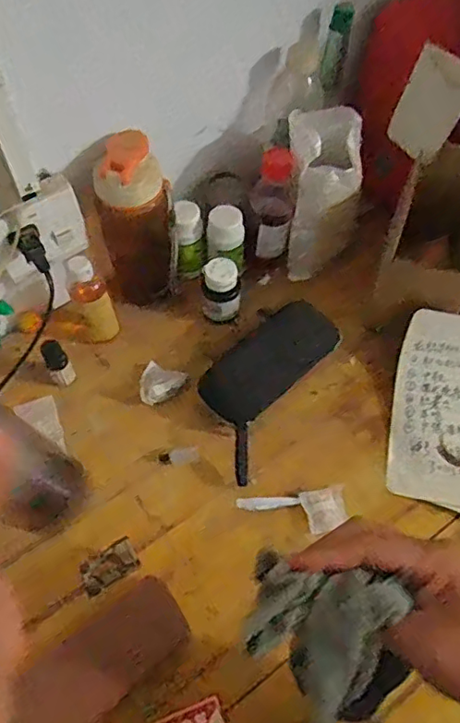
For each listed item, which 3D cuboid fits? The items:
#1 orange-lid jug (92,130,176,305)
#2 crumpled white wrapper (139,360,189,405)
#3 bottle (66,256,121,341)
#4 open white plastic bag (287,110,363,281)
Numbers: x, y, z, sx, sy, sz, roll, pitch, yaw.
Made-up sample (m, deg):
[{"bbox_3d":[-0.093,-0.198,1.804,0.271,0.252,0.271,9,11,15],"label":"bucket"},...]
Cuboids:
[{"bbox_3d":[-0.094,-0.139,0.582,0.071,0.176,0.069,-13,62,-10],"label":"orange-lid jug"},{"bbox_3d":[-0.074,0.025,0.592,0.046,0.011,0.044,23,63,10],"label":"crumpled white wrapper"},{"bbox_3d":[-0.139,-0.063,0.577,0.035,0.101,0.037,-22,64,-14],"label":"bottle"},{"bbox_3d":[0.107,-0.185,0.633,0.085,0.160,0.098,-7,62,-6],"label":"open white plastic bag"}]

